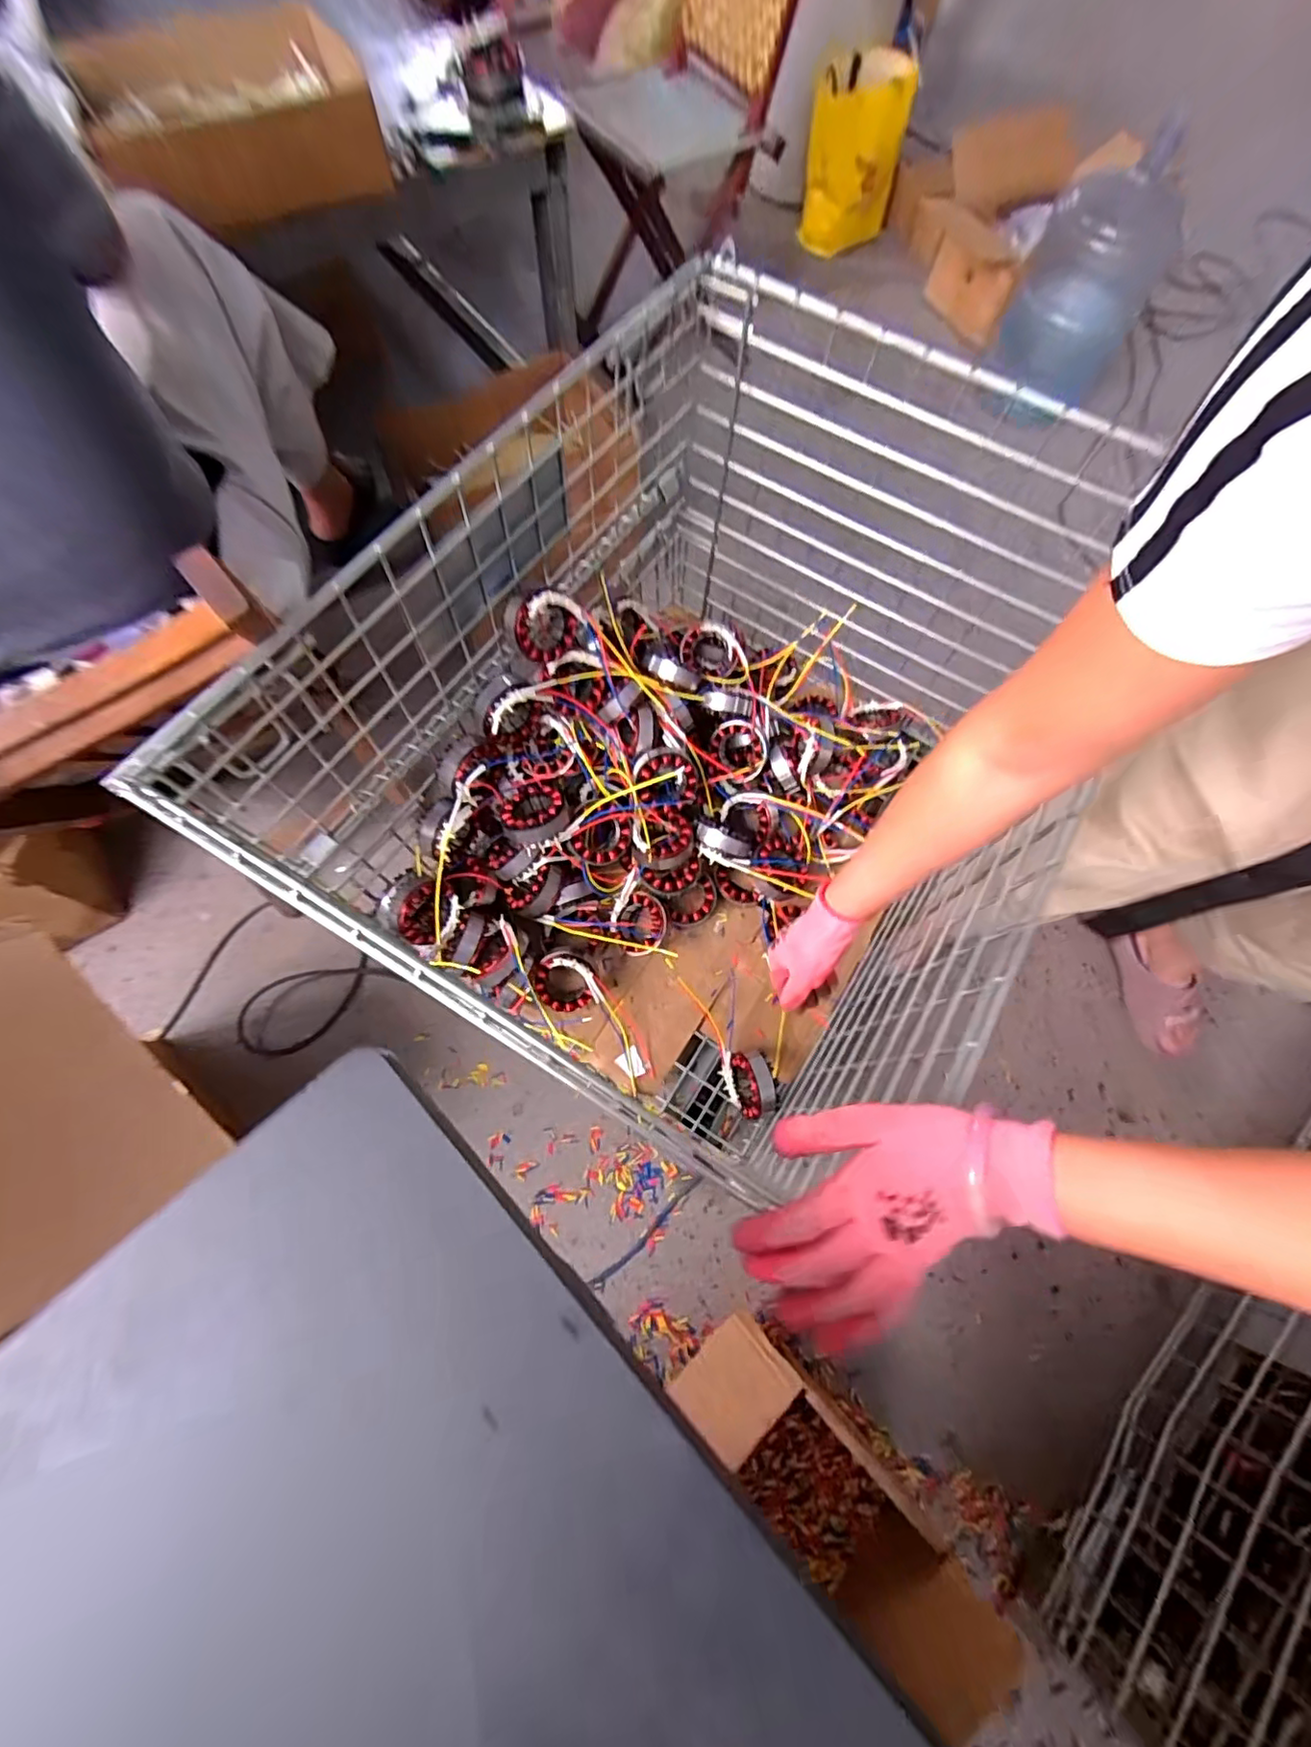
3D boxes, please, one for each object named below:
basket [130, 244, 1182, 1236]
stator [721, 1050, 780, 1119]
[{"bbox_3d":[0.059,-0.150,0.748,0.617,0.517,0.783,27,71,10],"label":"basket"},{"bbox_3d":[0.126,0.275,0.809,0.062,0.069,0.083,-6,69,-3],"label":"stator"}]

